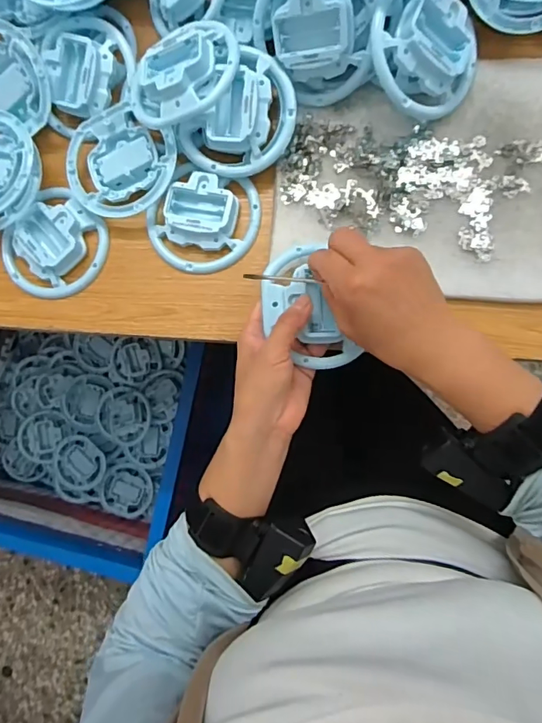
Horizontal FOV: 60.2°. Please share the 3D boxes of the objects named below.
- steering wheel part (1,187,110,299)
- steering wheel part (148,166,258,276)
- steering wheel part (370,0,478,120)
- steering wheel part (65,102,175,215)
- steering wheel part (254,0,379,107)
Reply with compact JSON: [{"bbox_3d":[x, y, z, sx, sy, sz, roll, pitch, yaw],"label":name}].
[{"bbox_3d":[-0.202,-0.106,0.433,0.094,0.019,0.090,-1,85,7],"label":"steering wheel part"},{"bbox_3d":[-0.064,-0.127,0.419,0.099,0.020,0.090,-1,85,7],"label":"steering wheel part"},{"bbox_3d":[0.125,-0.251,0.382,0.105,0.038,0.092,27,100,-22],"label":"steering wheel part"},{"bbox_3d":[-0.134,-0.181,0.427,0.101,0.024,0.096,-1,85,7],"label":"steering wheel part"},{"bbox_3d":[0.034,-0.266,0.384,0.098,0.020,0.098,9,131,11],"label":"steering wheel part"}]

